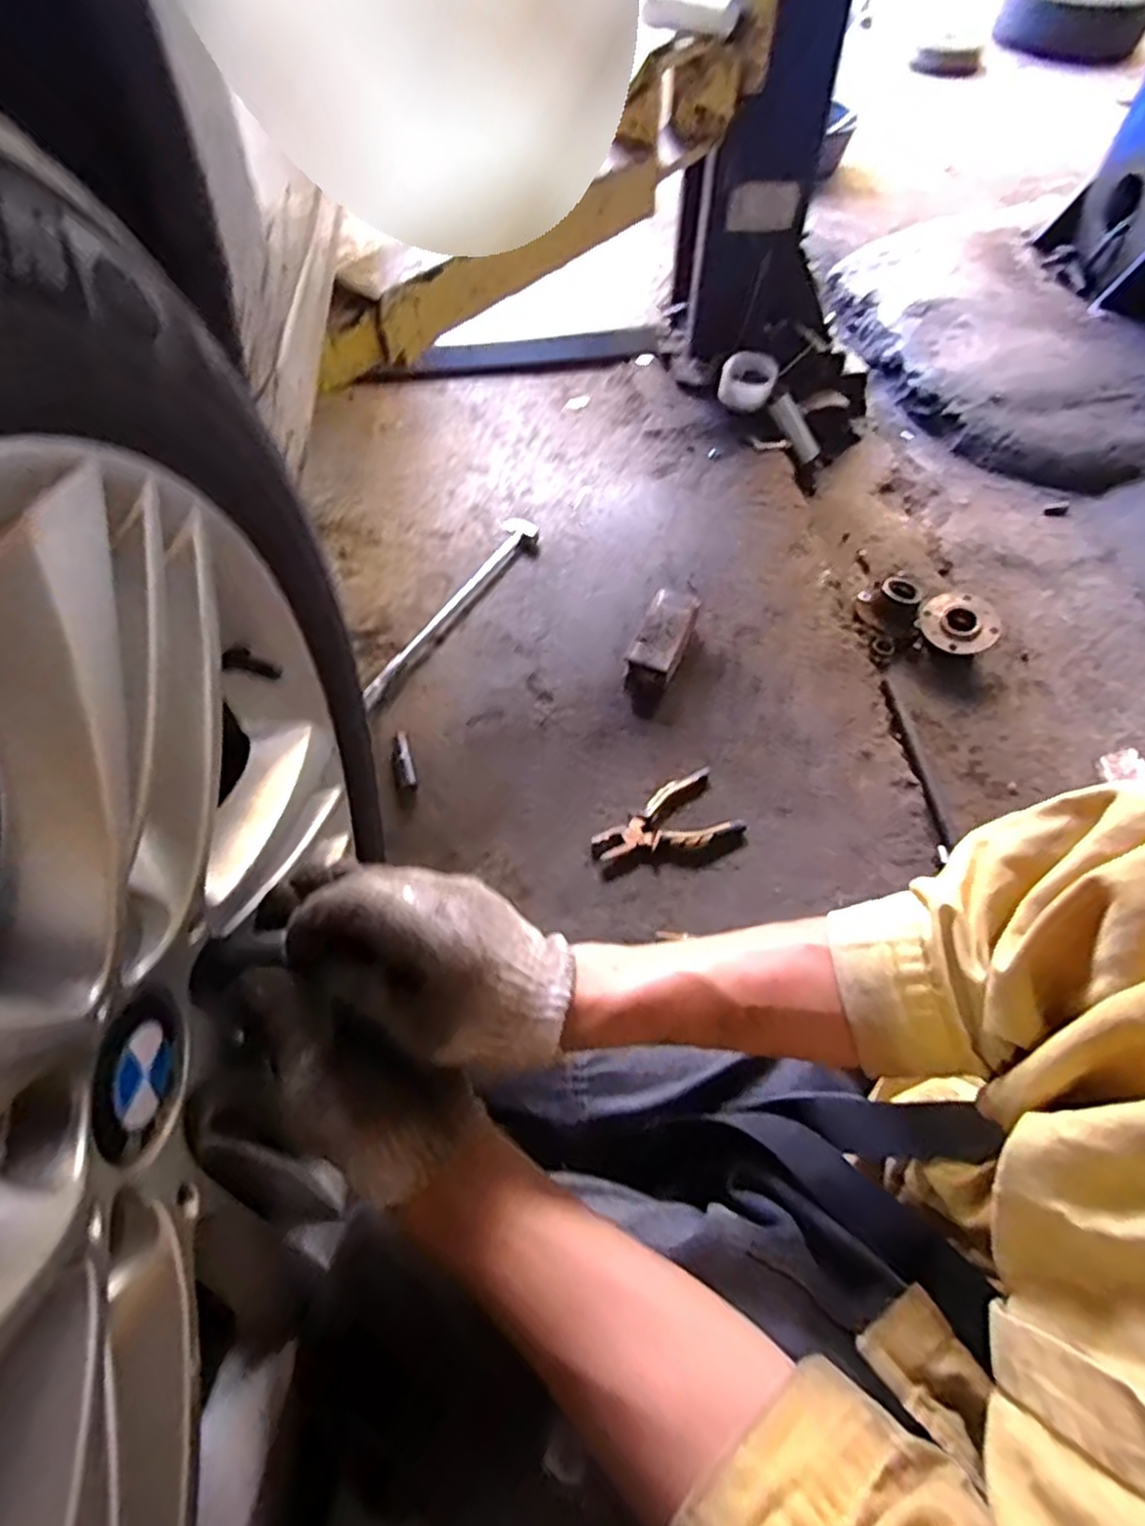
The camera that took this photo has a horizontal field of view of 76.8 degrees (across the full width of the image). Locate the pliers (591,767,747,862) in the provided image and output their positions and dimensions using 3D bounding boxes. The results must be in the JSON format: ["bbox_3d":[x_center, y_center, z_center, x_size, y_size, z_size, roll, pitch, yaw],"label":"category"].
[{"bbox_3d":[0.118,0.072,0.960,0.188,0.023,0.107,-18,58,-9],"label":"pliers"}]

